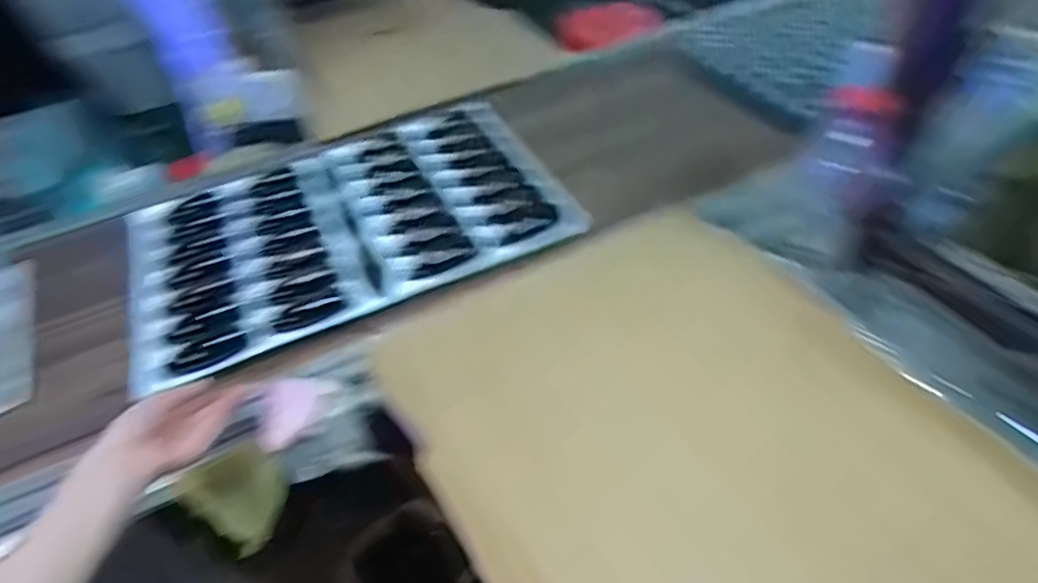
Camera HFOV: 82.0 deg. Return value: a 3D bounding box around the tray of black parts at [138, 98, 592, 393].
[{"bbox_3d":[-0.241,-0.103,0.818,0.547,0.018,0.381,-22,47,-12],"label":"tray of black parts"}]

